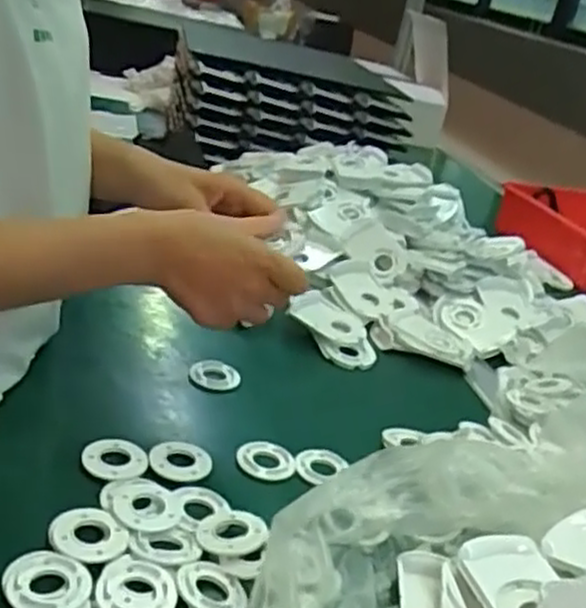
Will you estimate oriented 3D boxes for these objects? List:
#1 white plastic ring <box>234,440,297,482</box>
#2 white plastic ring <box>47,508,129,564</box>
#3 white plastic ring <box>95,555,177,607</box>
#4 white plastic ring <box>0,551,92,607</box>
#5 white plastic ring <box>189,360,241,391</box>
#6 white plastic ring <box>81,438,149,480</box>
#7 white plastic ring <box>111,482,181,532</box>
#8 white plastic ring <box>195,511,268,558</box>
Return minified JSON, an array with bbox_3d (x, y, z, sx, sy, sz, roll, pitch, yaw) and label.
[{"bbox_3d":[-0.021,0.118,0.589,0.038,0.007,0.038,8,35,-6],"label":"white plastic ring"},{"bbox_3d":[-0.122,0.137,0.471,0.047,0.004,0.047,11,24,-5],"label":"white plastic ring"},{"bbox_3d":[-0.088,0.160,0.438,0.043,0.007,0.047,11,24,-5],"label":"white plastic ring"},{"bbox_3d":[-0.136,0.154,0.430,0.046,0.009,0.047,6,22,-3],"label":"white plastic ring"},{"bbox_3d":[-0.069,0.062,0.693,0.043,0.004,0.041,11,24,-5],"label":"white plastic ring"},{"bbox_3d":[-0.124,0.108,0.546,0.043,0.007,0.040,11,24,-5],"label":"white plastic ring"},{"bbox_3d":[-0.094,0.129,0.501,0.043,0.007,0.043,11,24,-5],"label":"white plastic ring"},{"bbox_3d":[-0.038,0.144,0.494,0.043,0.008,0.043,12,24,-2],"label":"white plastic ring"}]

